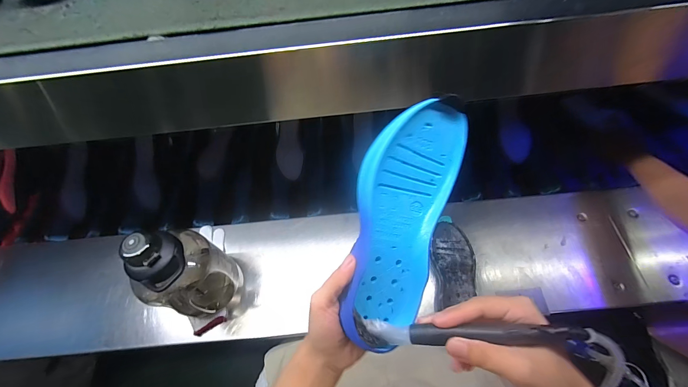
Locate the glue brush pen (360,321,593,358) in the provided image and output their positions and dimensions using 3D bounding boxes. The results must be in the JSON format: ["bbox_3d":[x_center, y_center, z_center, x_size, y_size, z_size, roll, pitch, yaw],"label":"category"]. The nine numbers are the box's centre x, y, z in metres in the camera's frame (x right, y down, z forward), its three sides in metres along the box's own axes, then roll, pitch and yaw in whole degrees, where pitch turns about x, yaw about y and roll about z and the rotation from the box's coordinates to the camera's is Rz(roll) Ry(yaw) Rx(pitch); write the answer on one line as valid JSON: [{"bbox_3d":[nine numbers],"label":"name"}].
[{"bbox_3d":[0.100,0.112,0.228,0.159,0.016,0.018,-4,62,13],"label":"glue brush pen"}]

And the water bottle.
[{"bbox_3d":[-0.256,0.136,0.487,0.102,0.215,0.118,11,64,8],"label":"water bottle"}]

